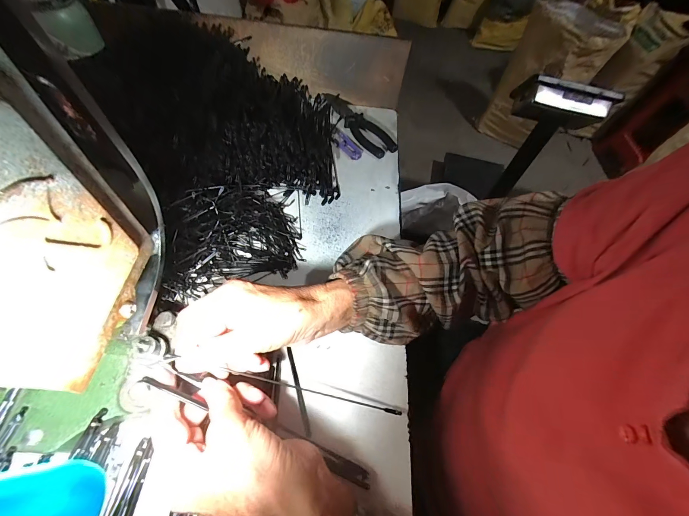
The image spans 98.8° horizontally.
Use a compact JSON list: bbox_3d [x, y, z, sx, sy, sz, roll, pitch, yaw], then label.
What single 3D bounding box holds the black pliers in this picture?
[{"bbox_3d":[0.024,-0.237,0.512,0.052,0.018,0.177,-27,63,-20],"label":"black pliers"}]

